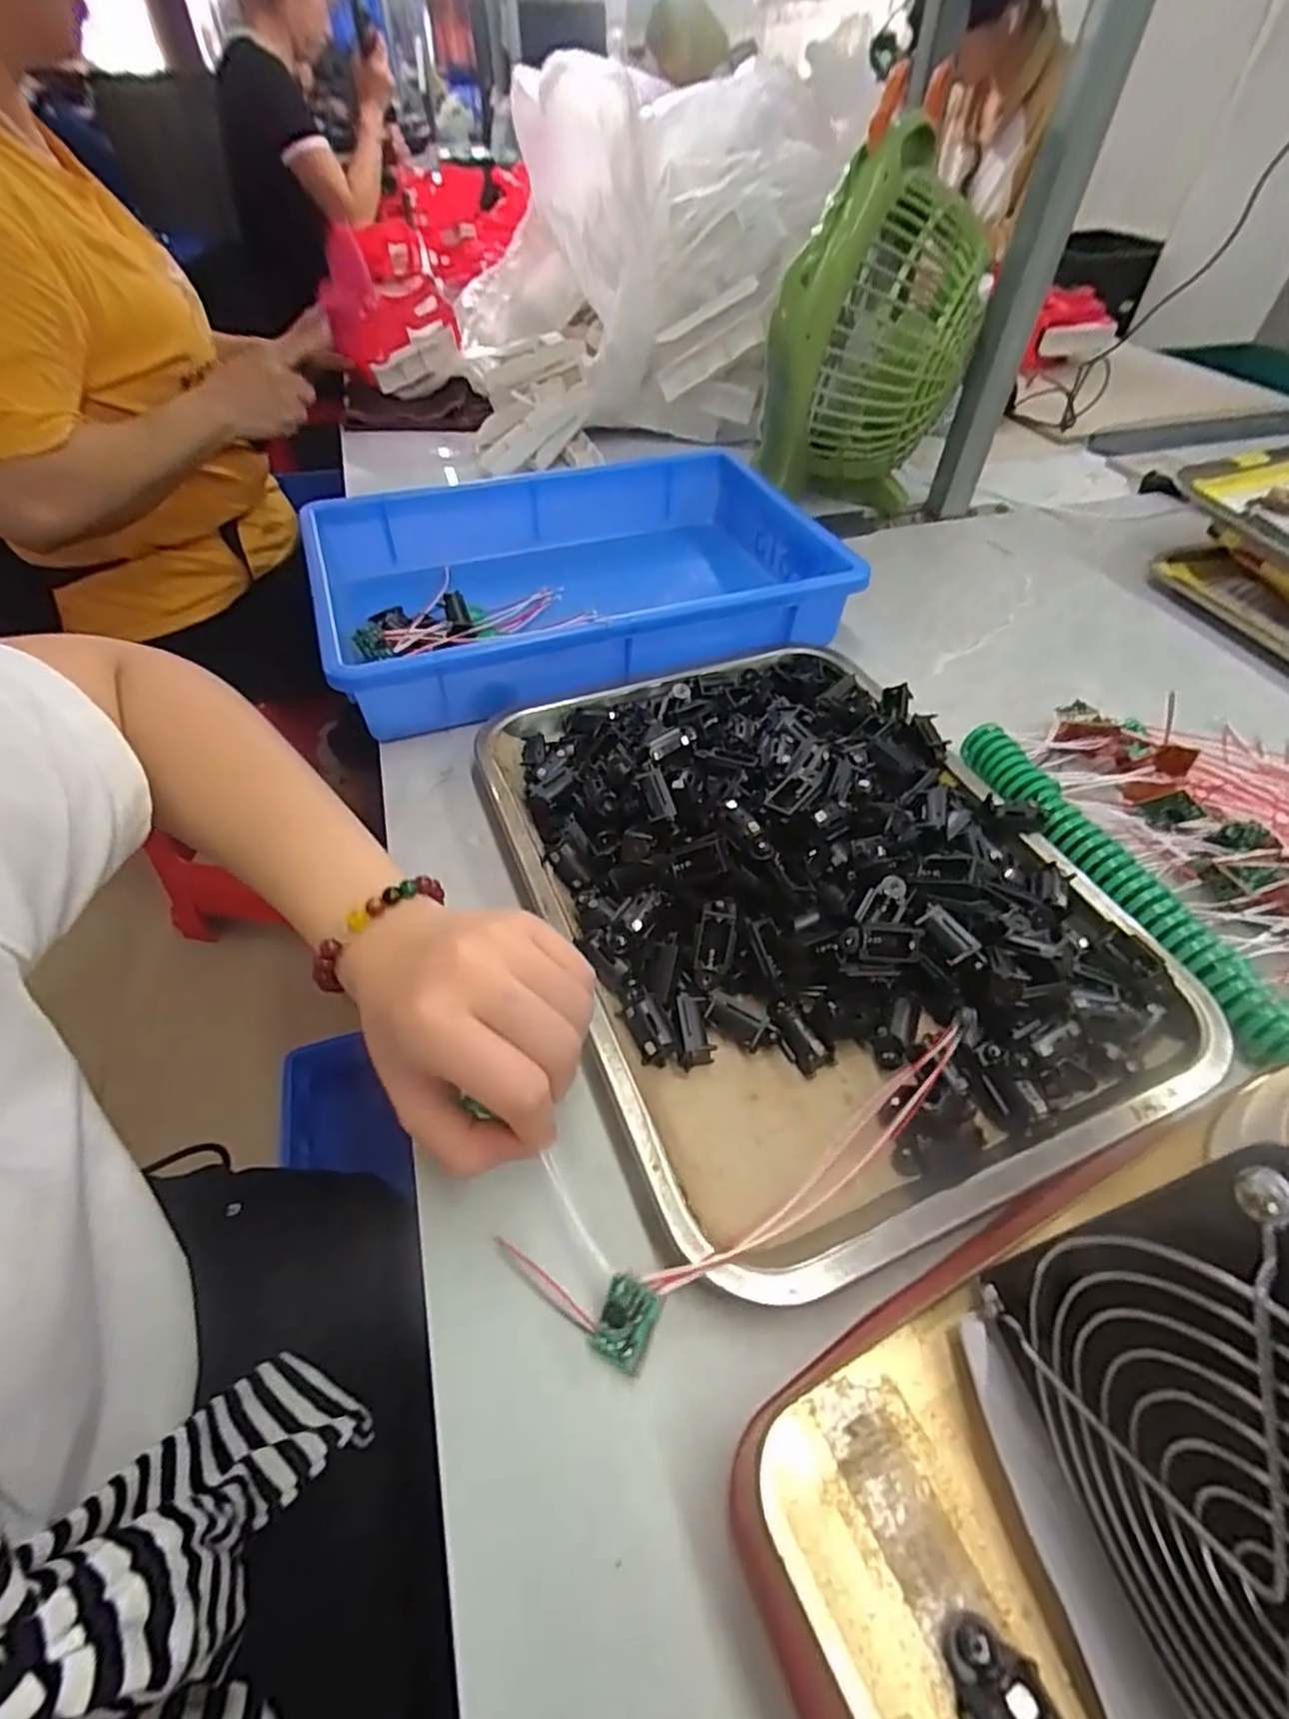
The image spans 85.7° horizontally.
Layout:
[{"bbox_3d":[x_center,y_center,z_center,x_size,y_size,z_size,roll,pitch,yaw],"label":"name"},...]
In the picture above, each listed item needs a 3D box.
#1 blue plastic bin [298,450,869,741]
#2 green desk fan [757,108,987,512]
[{"bbox_3d":[-0.051,-0.213,0.529,0.370,0.082,0.250,-19,52,-16],"label":"blue plastic bin"},{"bbox_3d":[0.191,-0.424,0.592,0.150,0.244,0.184,16,51,14],"label":"green desk fan"}]

